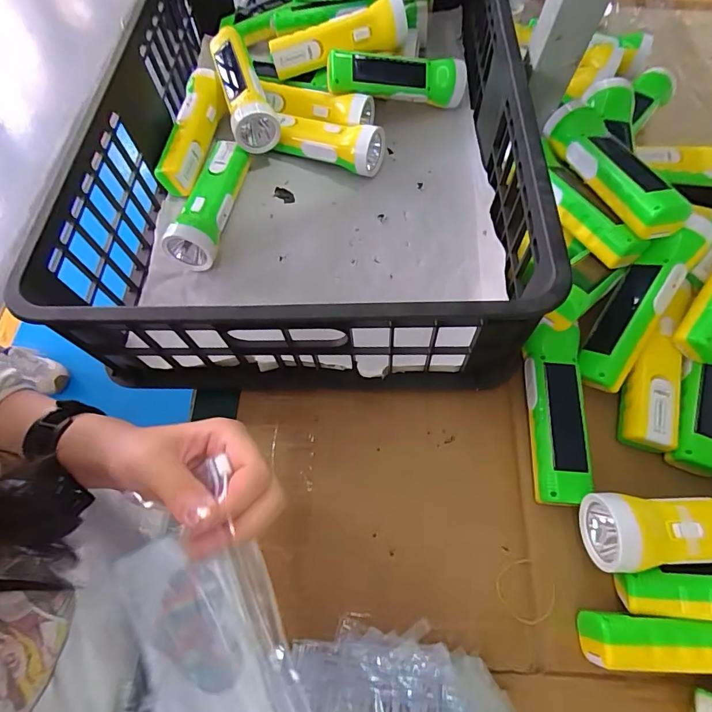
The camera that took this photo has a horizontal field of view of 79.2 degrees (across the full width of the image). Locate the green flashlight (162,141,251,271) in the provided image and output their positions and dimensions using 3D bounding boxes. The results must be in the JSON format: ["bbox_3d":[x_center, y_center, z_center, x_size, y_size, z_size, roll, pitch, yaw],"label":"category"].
[{"bbox_3d":[-0.162,-0.176,0.478,0.053,0.048,0.159,10,65,3],"label":"green flashlight"}]

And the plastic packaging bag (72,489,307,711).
[{"bbox_3d":[-0.079,0.170,0.220,0.101,0.012,0.213,-28,74,10],"label":"plastic packaging bag"}]

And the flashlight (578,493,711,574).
[{"bbox_3d":[0.253,0.130,0.317,0.164,0.048,0.049,-3,70,4],"label":"flashlight"}]

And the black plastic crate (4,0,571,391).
[{"bbox_3d":[-0.044,-0.263,0.462,0.390,0.145,0.570,2,64,-1],"label":"black plastic crate"}]

